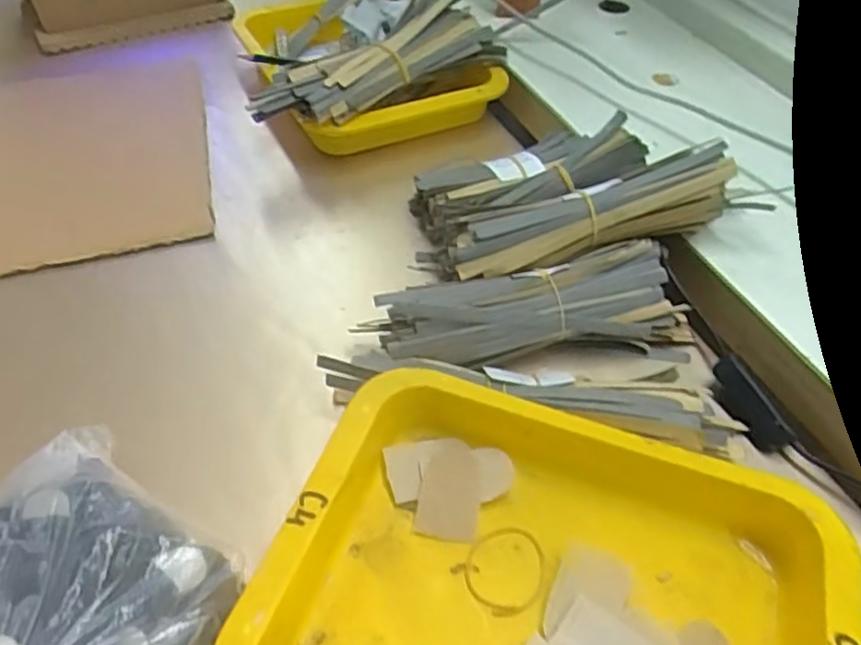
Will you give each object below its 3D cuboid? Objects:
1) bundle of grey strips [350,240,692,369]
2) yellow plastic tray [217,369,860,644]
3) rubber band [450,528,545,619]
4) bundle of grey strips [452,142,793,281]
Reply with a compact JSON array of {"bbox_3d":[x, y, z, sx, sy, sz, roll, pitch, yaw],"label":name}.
[{"bbox_3d":[0.068,-0.006,0.433,0.206,0.048,0.058,-7,49,-6],"label":"bundle of grey strips"},{"bbox_3d":[0.057,0.133,0.309,0.252,0.042,0.198,18,51,15],"label":"yellow plastic tray"},{"bbox_3d":[0.039,0.126,0.342,0.045,0.004,0.041,0,48,0],"label":"rubber band"},{"bbox_3d":[0.110,-0.079,0.451,0.199,0.045,0.059,-8,49,-7],"label":"bundle of grey strips"}]

